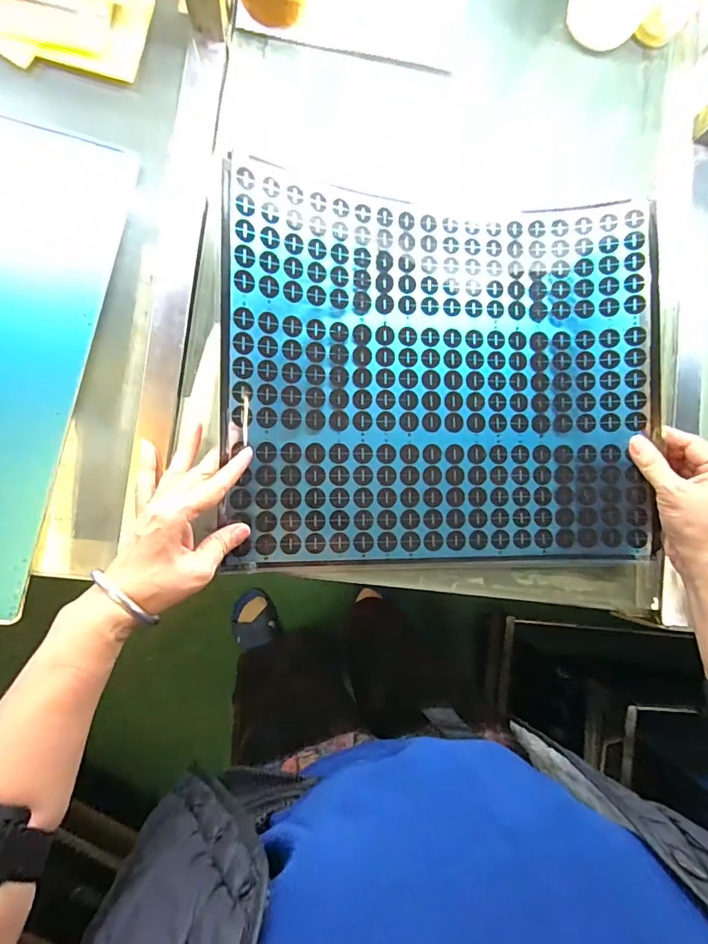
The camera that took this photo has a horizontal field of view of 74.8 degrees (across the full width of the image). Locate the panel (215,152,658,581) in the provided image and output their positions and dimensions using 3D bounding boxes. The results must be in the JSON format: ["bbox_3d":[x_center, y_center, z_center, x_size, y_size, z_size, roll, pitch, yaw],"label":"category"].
[{"bbox_3d":[0.085,-0.086,0.412,0.382,0.043,0.329,0,87,-8],"label":"panel"}]

